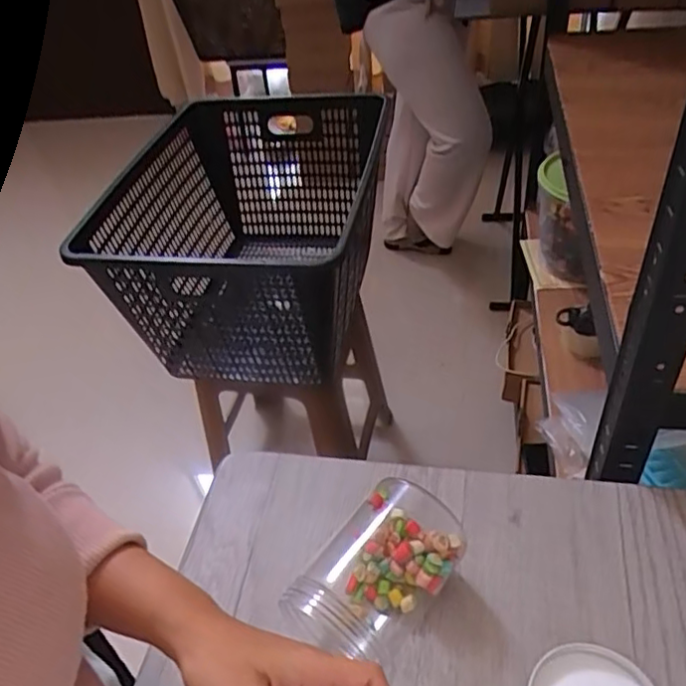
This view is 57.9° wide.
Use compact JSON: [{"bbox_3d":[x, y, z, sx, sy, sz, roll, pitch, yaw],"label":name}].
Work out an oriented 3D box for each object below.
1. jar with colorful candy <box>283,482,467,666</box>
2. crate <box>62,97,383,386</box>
[{"bbox_3d":[0.028,0.182,0.486,0.086,0.081,0.133,25,52,30],"label":"jar with colorful candy"},{"bbox_3d":[-0.160,-0.187,1.137,0.439,0.327,0.586,1,44,10],"label":"crate"}]

